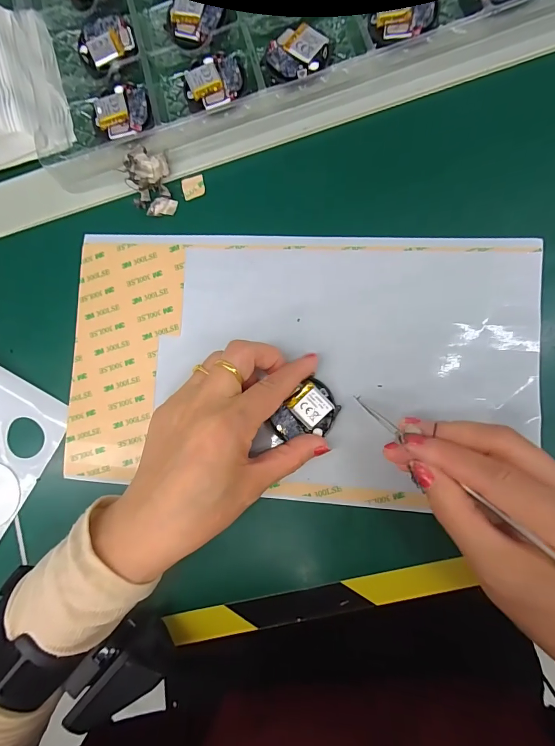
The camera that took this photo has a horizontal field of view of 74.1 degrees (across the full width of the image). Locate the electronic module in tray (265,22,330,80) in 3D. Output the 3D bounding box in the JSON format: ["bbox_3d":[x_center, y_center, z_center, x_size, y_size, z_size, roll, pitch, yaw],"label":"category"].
[{"bbox_3d":[0.012,-0.210,0.242,0.037,0.008,0.036,-42,85,3],"label":"electronic module in tray"}]

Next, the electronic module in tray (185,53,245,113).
[{"bbox_3d":[-0.043,-0.196,0.247,0.041,0.007,0.037,-21,86,5],"label":"electronic module in tray"}]

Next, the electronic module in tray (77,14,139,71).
[{"bbox_3d":[-0.121,-0.234,0.259,0.038,0.005,0.037,-24,86,5],"label":"electronic module in tray"}]

